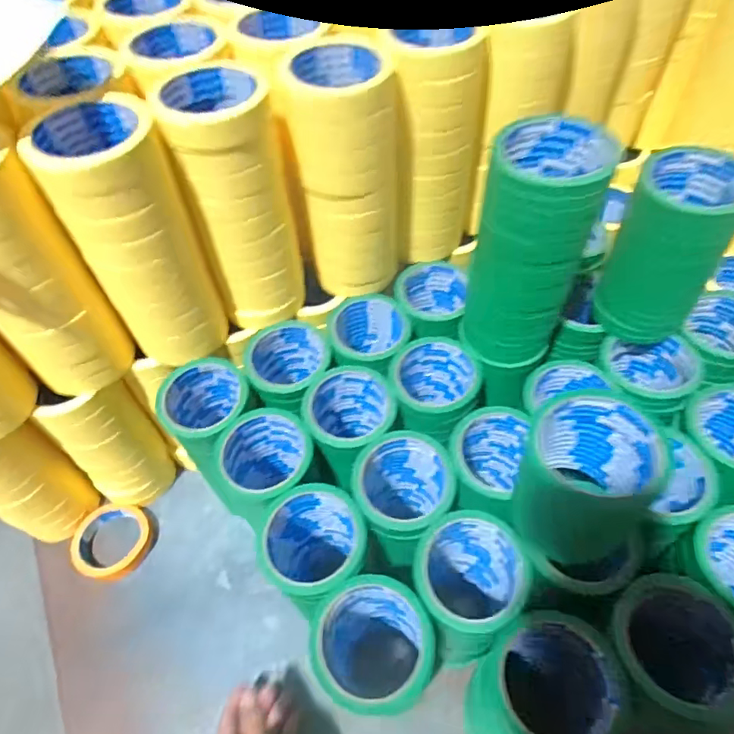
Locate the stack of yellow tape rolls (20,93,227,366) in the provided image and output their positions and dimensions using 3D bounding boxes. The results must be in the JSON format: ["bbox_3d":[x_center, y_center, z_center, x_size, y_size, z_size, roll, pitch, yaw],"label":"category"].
[{"bbox_3d":[-0.205,-0.113,0.494,0.100,0.236,0.093,-24,57,-12],"label":"stack of yellow tape rolls"}]

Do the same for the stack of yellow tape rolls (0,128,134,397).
[{"bbox_3d":[-0.314,-0.087,0.481,0.106,0.234,0.098,38,66,25],"label":"stack of yellow tape rolls"}]

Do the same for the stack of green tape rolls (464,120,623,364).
[{"bbox_3d":[0.148,-0.101,0.478,0.093,0.207,0.096,19,59,16],"label":"stack of green tape rolls"}]

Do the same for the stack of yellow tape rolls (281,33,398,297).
[{"bbox_3d":[-0.015,-0.191,0.540,0.093,0.236,0.091,-1,56,4],"label":"stack of yellow tape rolls"}]

